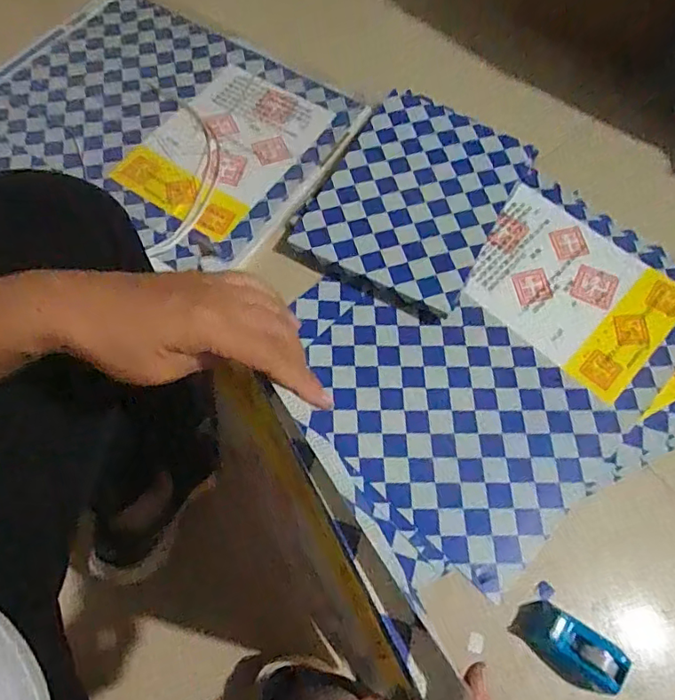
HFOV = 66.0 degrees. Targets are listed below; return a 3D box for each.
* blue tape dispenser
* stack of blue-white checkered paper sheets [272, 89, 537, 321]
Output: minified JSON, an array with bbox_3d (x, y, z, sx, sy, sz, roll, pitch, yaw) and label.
[{"bbox_3d":[0.291,0.373,0.654,0.127,0.055,0.066,31,70,11],"label":"blue tape dispenser"},{"bbox_3d":[0.132,-0.278,0.933,0.315,0.045,0.415,28,70,10],"label":"stack of blue-white checkered paper sheets"}]

